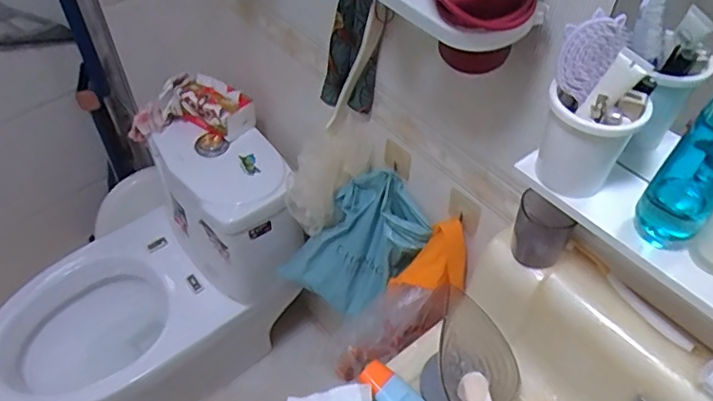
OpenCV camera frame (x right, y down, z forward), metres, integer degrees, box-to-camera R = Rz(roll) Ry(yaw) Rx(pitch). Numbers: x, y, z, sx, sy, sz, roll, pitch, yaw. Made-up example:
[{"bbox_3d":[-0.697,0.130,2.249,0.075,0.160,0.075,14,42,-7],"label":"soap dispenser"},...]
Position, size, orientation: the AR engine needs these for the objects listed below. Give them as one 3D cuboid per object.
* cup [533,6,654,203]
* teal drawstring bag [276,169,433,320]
[{"bbox_3d":[0.215,-0.082,0.519,0.081,0.150,0.068,20,51,17],"label":"cup"},{"bbox_3d":[-0.011,0.101,1.018,0.177,0.360,0.055,44,34,4],"label":"teal drawstring bag"}]

